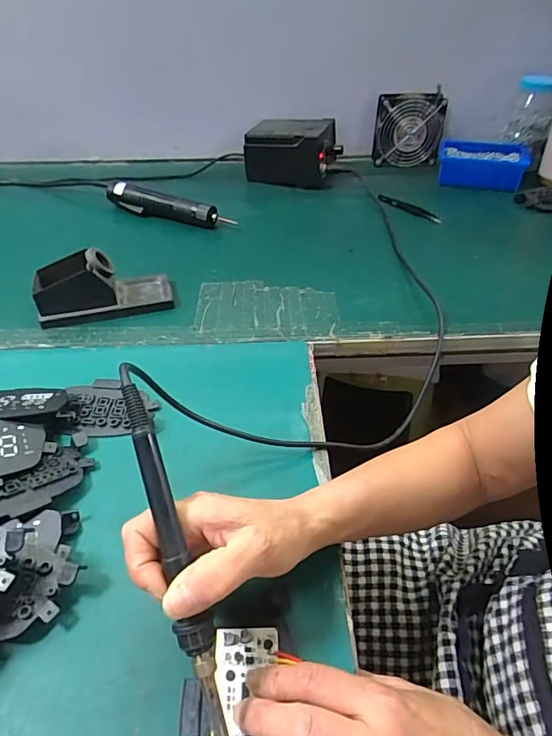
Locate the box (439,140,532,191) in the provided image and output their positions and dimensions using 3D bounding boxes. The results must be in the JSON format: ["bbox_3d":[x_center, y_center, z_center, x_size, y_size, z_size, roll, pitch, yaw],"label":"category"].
[{"bbox_3d":[0.364,-0.357,0.843,0.145,0.054,0.096,7,42,9],"label":"box"}]

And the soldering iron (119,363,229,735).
[{"bbox_3d":[-0.052,0.107,0.258,0.017,0.019,0.224,-15,84,-15],"label":"soldering iron"}]

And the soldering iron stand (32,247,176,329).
[{"bbox_3d":[-0.204,-0.102,0.565,0.153,0.064,0.071,-12,43,-12],"label":"soldering iron stand"}]

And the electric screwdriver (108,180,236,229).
[{"bbox_3d":[-0.175,-0.259,0.755,0.227,0.043,0.031,15,44,17],"label":"electric screwdriver"}]

